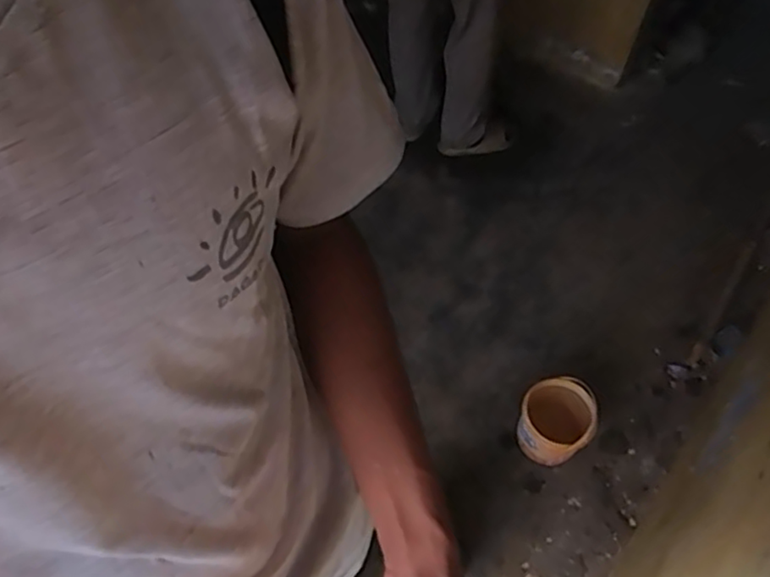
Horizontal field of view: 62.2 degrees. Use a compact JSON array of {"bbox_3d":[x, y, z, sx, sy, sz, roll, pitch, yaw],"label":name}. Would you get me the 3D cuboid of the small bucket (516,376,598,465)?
[{"bbox_3d":[0.398,0.311,1.487,0.162,0.153,0.171,0,59,0],"label":"small bucket"}]

